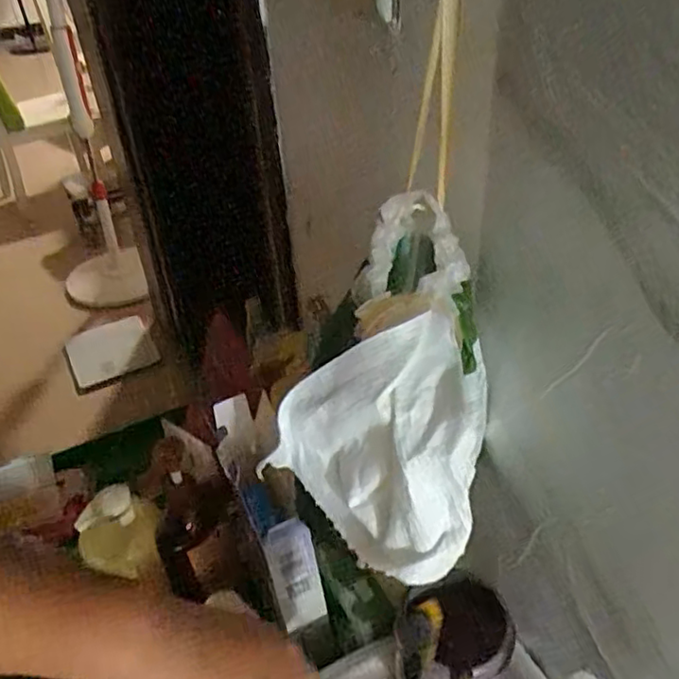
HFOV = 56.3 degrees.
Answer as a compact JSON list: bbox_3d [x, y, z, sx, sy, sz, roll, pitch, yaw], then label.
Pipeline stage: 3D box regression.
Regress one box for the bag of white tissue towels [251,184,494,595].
[{"bbox_3d":[0.026,0.029,0.386,0.124,0.156,0.173,8,39,15],"label":"bag of white tissue towels"}]

